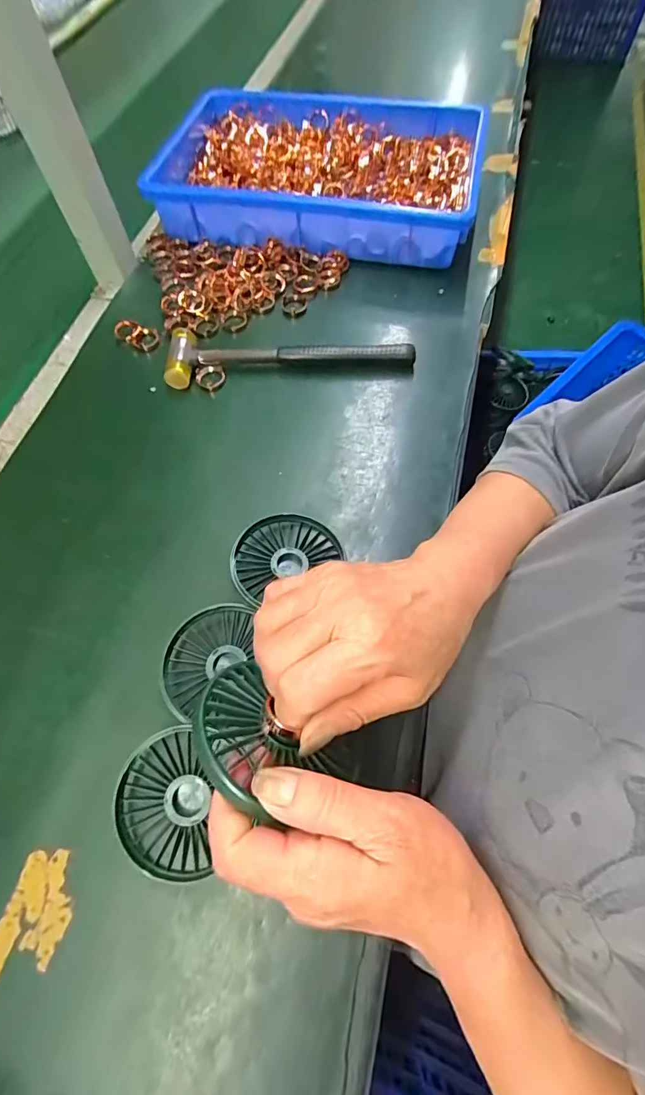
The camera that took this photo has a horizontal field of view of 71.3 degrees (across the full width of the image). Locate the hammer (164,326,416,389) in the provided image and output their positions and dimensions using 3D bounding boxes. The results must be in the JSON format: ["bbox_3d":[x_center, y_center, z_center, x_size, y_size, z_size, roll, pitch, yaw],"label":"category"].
[{"bbox_3d":[-0.032,-0.192,0.445,0.238,0.026,0.058,-3,64,1],"label":"hammer"}]

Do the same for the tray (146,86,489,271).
[{"bbox_3d":[-0.006,-0.449,0.547,0.360,0.075,0.237,9,65,7],"label":"tray"}]

